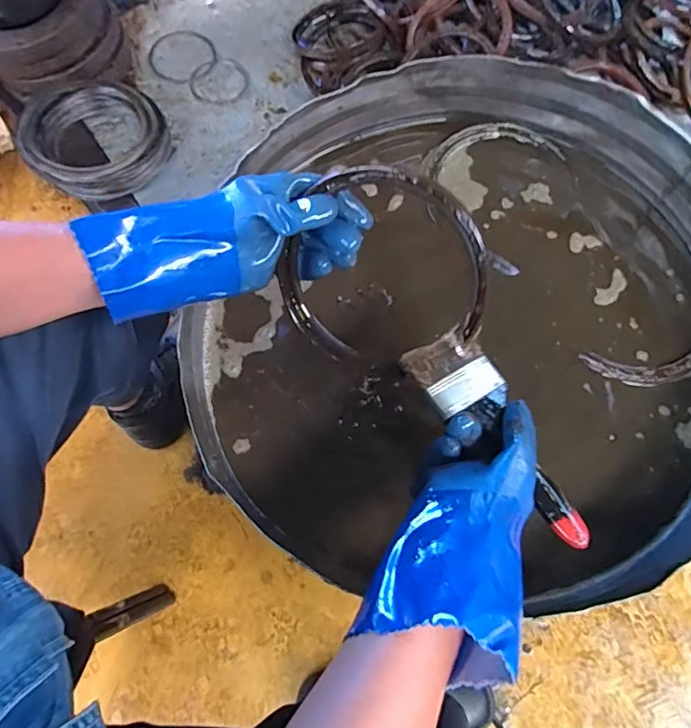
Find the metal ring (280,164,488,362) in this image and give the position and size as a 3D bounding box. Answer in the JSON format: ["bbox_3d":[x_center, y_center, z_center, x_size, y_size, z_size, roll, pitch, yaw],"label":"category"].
[{"bbox_3d":[0.023,-0.081,0.442,0.177,0.157,0.013,-10,25,26],"label":"metal ring"}]

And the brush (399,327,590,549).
[{"bbox_3d":[0.124,0.058,0.422,0.065,0.012,0.190,-30,76,-12],"label":"brush"}]

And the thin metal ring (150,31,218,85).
[{"bbox_3d":[-0.302,-0.571,0.989,0.122,0.006,0.121,0,73,2],"label":"thin metal ring"}]

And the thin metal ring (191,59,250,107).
[{"bbox_3d":[-0.229,-0.516,0.972,0.108,0.006,0.098,-41,81,-9],"label":"thin metal ring"}]

